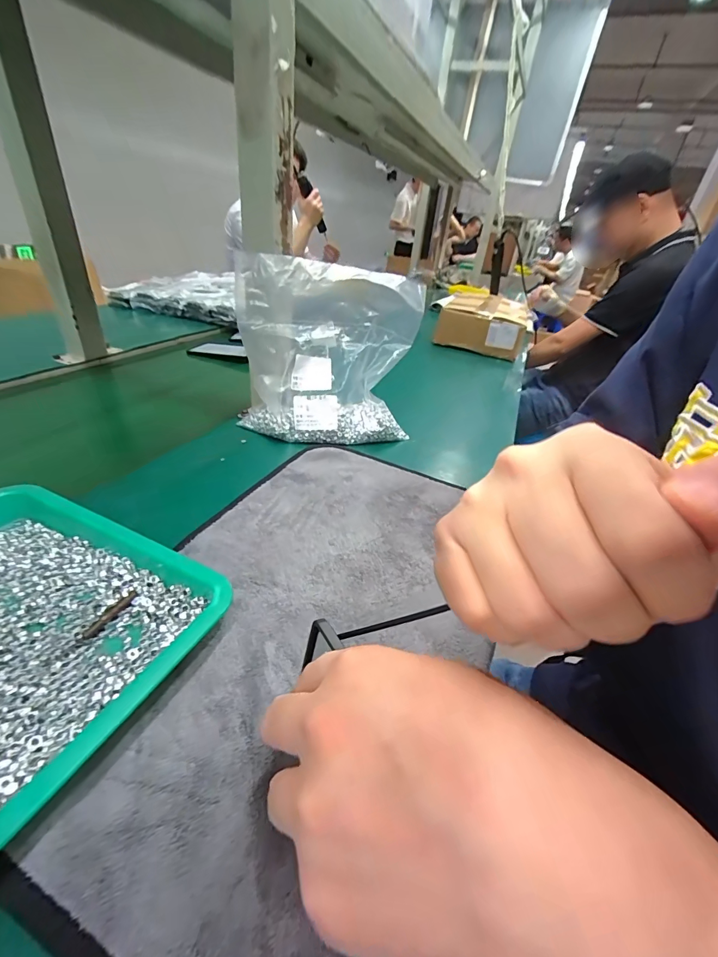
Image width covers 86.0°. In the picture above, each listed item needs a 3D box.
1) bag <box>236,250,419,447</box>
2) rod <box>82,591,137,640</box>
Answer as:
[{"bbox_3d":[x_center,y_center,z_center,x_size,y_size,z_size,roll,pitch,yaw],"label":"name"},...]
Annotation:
[{"bbox_3d":[-0.036,-0.141,0.452,0.205,0.189,0.082,3,33,-7],"label":"bag"},{"bbox_3d":[-0.150,0.082,0.234,0.006,0.004,0.035,18,34,16],"label":"rod"}]

